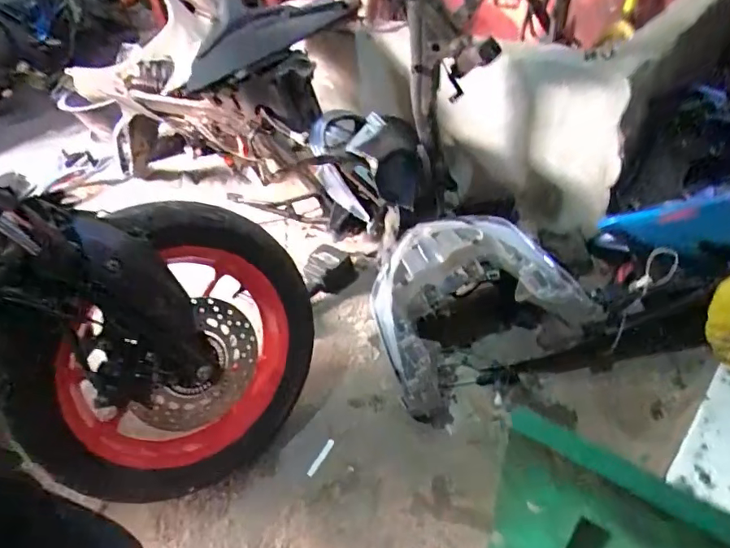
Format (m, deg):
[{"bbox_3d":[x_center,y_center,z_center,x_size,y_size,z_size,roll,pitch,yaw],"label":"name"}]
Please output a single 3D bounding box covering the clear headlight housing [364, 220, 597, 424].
[{"bbox_3d":[0.194,0.062,1.056,0.394,0.215,0.379,-27,48,-19],"label":"clear headlight housing"}]

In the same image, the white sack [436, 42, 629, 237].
[{"bbox_3d":[0.391,-0.294,1.185,0.403,0.434,0.162,16,49,22],"label":"white sack"}]

